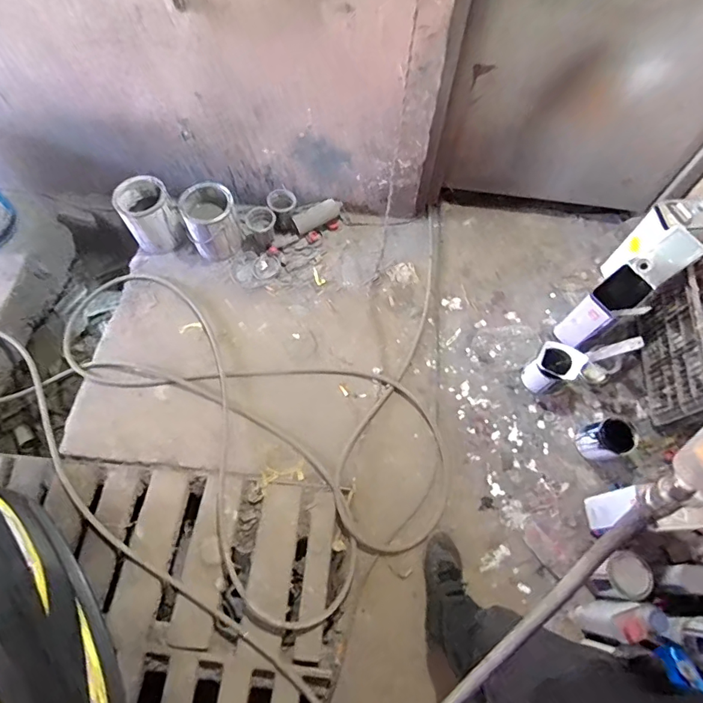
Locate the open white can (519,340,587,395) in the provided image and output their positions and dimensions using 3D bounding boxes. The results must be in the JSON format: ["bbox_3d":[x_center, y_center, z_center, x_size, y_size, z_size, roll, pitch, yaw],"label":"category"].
[{"bbox_3d":[0.604,0.045,1.382,0.138,0.173,0.122,-34,71,-13],"label":"open white can"}]

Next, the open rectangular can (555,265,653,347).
[{"bbox_3d":[0.755,-0.130,1.385,0.183,0.224,0.111,-34,71,-15],"label":"open rectangular can"}]

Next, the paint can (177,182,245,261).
[{"bbox_3d":[-0.474,-0.438,1.556,0.174,0.205,0.217,-27,70,-11],"label":"paint can"}]

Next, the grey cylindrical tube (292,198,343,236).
[{"bbox_3d":[-0.126,-0.501,1.650,0.178,0.074,0.075,-27,70,-11],"label":"grey cylindrical tube"}]

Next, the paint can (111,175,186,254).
[{"bbox_3d":[-0.690,-0.467,1.563,0.170,0.219,0.176,0,67,0],"label":"paint can"}]

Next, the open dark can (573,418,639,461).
[{"bbox_3d":[0.725,0.256,1.310,0.097,0.158,0.106,0,67,0],"label":"open dark can"}]

